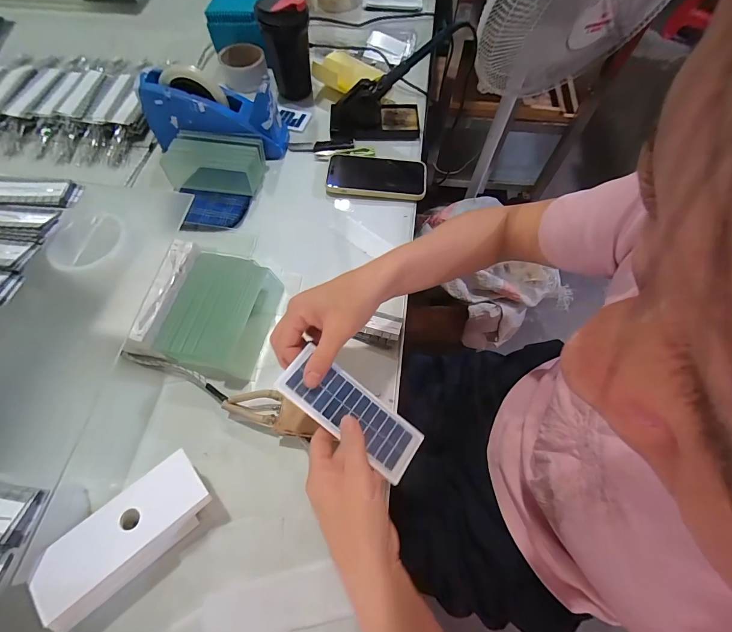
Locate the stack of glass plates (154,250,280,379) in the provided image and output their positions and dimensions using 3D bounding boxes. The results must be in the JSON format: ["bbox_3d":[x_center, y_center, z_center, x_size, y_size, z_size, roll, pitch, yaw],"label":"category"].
[{"bbox_3d":[-0.175,-0.002,0.431,0.103,0.054,0.144,10,64,3],"label":"stack of glass plates"}]

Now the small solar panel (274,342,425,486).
[{"bbox_3d":[-0.014,0.090,0.322,0.142,0.005,0.055,36,67,-4],"label":"small solar panel"}]

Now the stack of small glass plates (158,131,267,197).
[{"bbox_3d":[-0.239,-0.247,0.552,0.148,0.046,0.085,5,64,0],"label":"stack of small glass plates"}]

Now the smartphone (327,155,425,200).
[{"bbox_3d":[0.018,-0.230,0.568,0.160,0.016,0.087,8,64,2],"label":"smartphone"}]

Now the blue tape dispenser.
[{"bbox_3d":[-0.237,-0.325,0.552,0.218,0.112,0.071,5,63,-13],"label":"blue tape dispenser"}]

